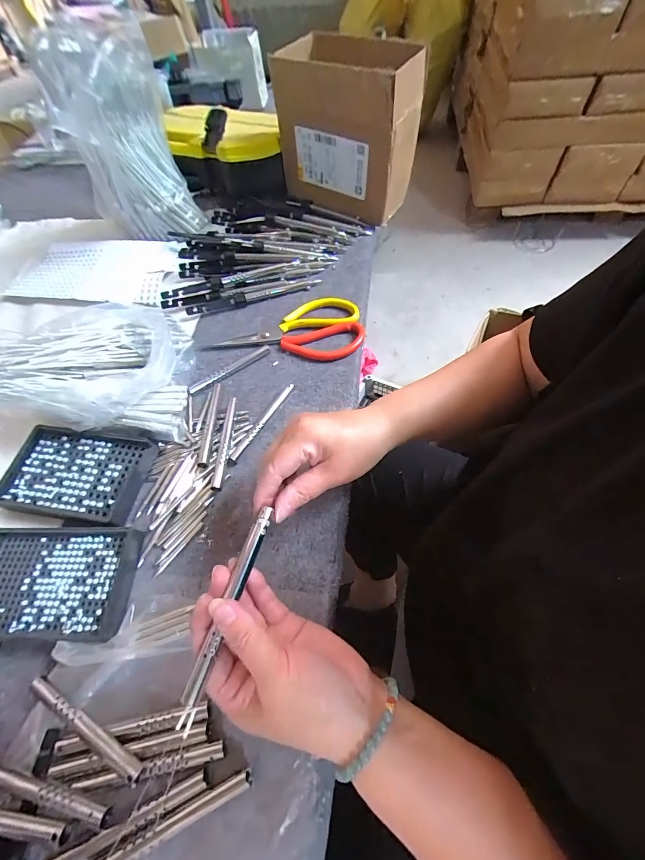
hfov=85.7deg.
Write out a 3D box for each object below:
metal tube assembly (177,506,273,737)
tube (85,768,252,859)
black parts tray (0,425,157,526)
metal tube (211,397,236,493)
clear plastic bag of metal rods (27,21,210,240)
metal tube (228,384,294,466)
[{"bbox_3d":[-0.062,0.115,0.227,0.013,0.008,0.129,12,60,12],"label":"metal tube assembly"},{"bbox_3d":[-0.098,0.255,0.224,0.109,0.007,0.012,-23,59,-10],"label":"tube"},{"bbox_3d":[-0.253,0.042,0.354,0.140,0.022,0.088,5,59,8],"label":"black parts tray"},{"bbox_3d":[-0.106,0.013,0.375,0.010,0.007,0.115,-1,58,4],"label":"metal tube"},{"bbox_3d":[-0.295,-0.423,0.517,0.149,0.217,0.134,-29,61,-13],"label":"clear plastic bag of metal rods"},{"bbox_3d":[-0.067,-0.007,0.385,0.009,0.011,0.114,26,64,19],"label":"metal tube"}]

